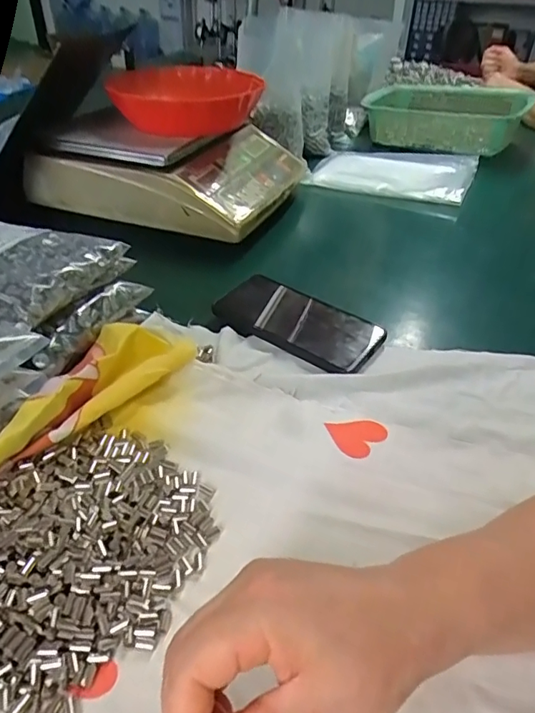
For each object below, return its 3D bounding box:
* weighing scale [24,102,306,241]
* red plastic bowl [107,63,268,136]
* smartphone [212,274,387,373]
[{"bbox_3d":[-0.136,-0.283,0.741,0.309,0.094,0.309,14,40,14],"label":"weighing scale"},{"bbox_3d":[-0.115,-0.353,0.720,0.202,0.074,0.202,4,39,2],"label":"red plastic bowl"},{"bbox_3d":[0.028,-0.034,0.496,0.160,0.014,0.079,27,45,28],"label":"smartphone"}]

